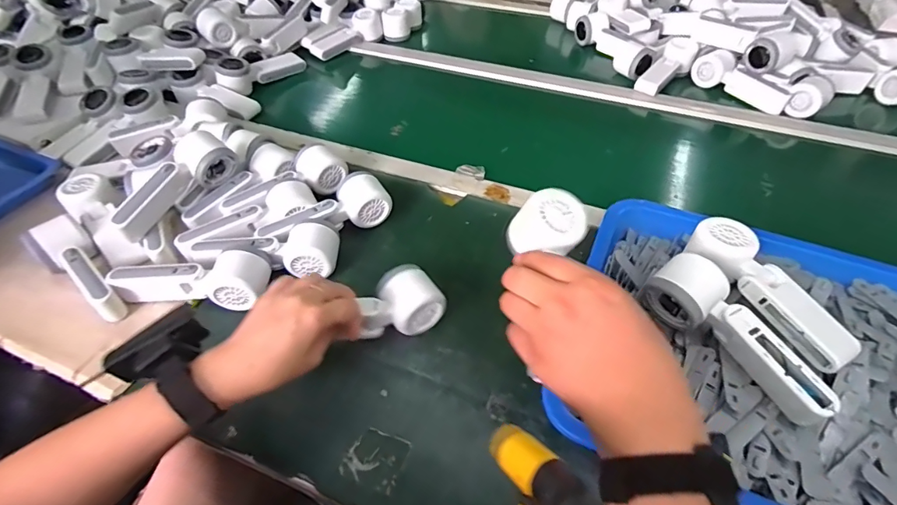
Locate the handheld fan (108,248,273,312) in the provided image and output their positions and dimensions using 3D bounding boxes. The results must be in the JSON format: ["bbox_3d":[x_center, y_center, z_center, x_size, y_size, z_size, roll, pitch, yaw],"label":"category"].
[{"bbox_3d":[-0.286,0.030,0.509,0.164,0.062,0.056,1,47,2],"label":"handheld fan"}]

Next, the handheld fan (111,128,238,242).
[{"bbox_3d":[-0.334,-0.084,0.552,0.053,0.062,0.167,24,52,21],"label":"handheld fan"}]

